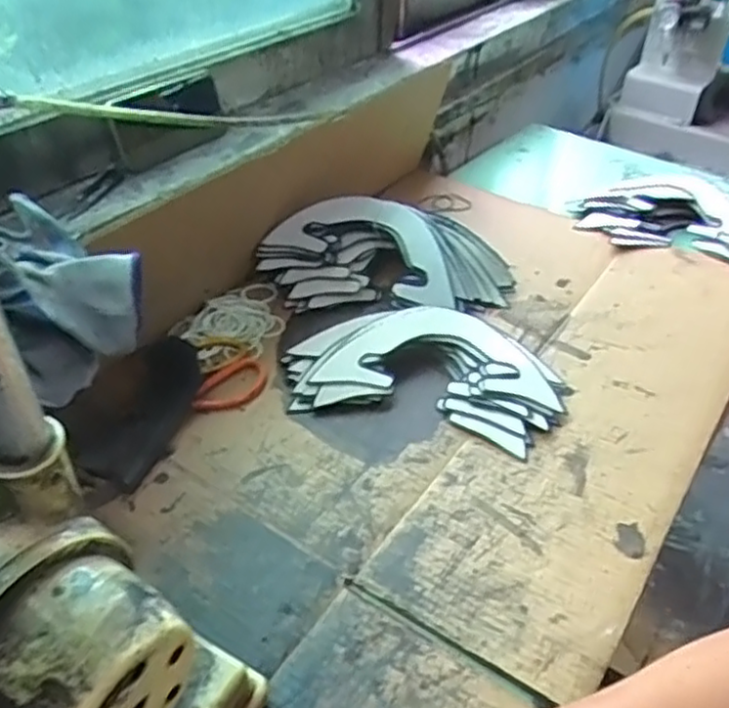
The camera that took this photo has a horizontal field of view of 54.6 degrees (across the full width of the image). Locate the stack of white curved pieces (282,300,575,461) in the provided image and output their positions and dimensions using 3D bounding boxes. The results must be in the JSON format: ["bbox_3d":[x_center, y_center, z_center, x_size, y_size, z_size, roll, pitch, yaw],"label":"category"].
[{"bbox_3d":[0.067,0.009,0.765,0.299,0.037,0.178,11,40,10],"label":"stack of white curved pieces"}]

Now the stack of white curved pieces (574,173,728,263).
[{"bbox_3d":[0.475,-0.205,1.023,0.289,0.037,0.214,21,44,21],"label":"stack of white curved pieces"}]

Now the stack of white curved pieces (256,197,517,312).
[{"bbox_3d":[0.028,-0.125,0.887,0.318,0.080,0.149,1,39,-2],"label":"stack of white curved pieces"}]

